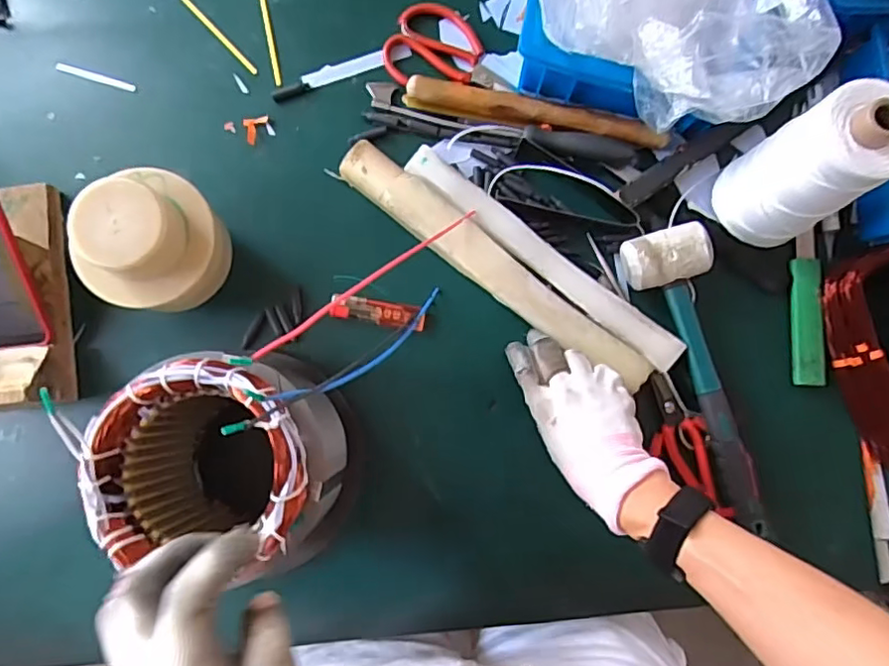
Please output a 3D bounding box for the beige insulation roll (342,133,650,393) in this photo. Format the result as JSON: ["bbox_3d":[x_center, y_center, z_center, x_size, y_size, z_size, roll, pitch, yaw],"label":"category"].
[{"bbox_3d":[0.043,-0.059,0.547,0.337,0.031,0.042,40,85,4],"label":"beige insulation roll"}]

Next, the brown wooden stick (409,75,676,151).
[{"bbox_3d":[0.086,-0.208,0.565,0.246,0.014,0.030,14,84,1],"label":"brown wooden stick"}]

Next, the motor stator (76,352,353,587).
[{"bbox_3d":[-0.148,0.094,0.445,0.144,0.159,0.142,0,84,-1],"label":"motor stator"}]

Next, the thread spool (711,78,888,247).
[{"bbox_3d":[0.295,-0.132,0.477,0.074,0.148,0.085,-28,84,-3],"label":"thread spool"}]

